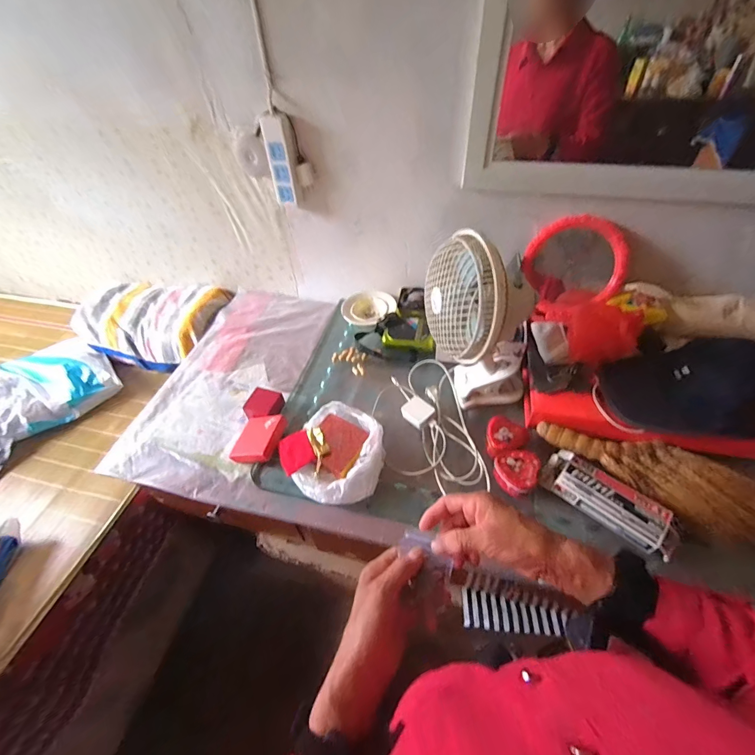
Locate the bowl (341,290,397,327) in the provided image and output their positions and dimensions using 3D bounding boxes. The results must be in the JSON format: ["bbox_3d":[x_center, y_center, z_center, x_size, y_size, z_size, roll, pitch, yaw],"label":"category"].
[{"bbox_3d":[-0.017,-0.177,0.973,0.129,0.058,0.129,-1,47,2],"label":"bowl"}]

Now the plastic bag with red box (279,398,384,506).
[{"bbox_3d":[-0.072,0.139,0.684,0.174,0.059,0.166,32,56,28],"label":"plastic bag with red box"}]

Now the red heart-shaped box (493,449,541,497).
[{"bbox_3d":[0.235,0.158,0.640,0.076,0.037,0.074,-36,55,-27],"label":"red heart-shaped box"}]

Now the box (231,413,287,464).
[{"bbox_3d":[-0.230,0.119,0.729,0.090,0.023,0.105,-8,43,24],"label":"box"}]

